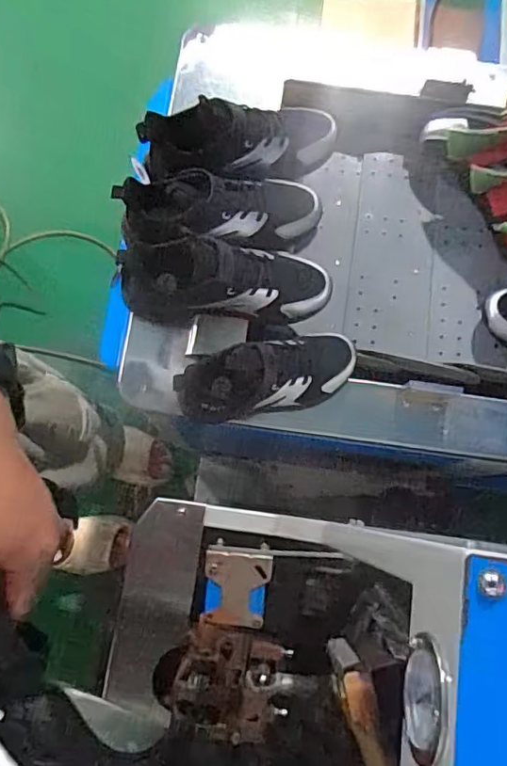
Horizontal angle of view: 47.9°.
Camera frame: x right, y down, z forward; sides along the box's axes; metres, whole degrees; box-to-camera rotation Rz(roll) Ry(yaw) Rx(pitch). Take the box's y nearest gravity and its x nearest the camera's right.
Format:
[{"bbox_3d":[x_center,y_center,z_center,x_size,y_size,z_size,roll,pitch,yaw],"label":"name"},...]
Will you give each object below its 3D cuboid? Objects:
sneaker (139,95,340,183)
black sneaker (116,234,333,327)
[{"bbox_3d":[-0.012,-0.326,0.776,0.275,0.080,0.090,-10,78,-22],"label":"sneaker"},{"bbox_3d":[-0.035,-0.135,0.731,0.269,0.092,0.092,-2,79,-2],"label":"black sneaker"}]

